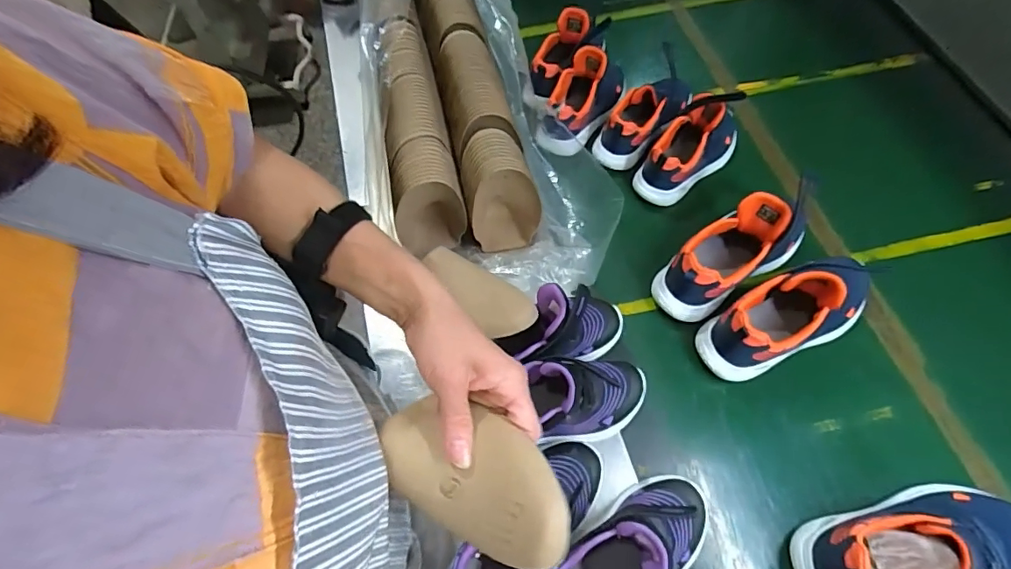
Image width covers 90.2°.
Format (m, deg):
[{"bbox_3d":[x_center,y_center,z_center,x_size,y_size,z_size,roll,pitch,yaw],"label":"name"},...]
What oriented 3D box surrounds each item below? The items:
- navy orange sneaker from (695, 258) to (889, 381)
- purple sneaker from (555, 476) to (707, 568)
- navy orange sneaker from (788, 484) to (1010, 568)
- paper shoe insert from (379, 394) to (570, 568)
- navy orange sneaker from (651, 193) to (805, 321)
[{"bbox_3d":[0.340,0.035,0.602,0.208,0.115,0.077,-22,64,-10],"label":"navy orange sneaker"},{"bbox_3d":[0.109,0.247,0.459,0.202,0.099,0.082,-28,66,-13],"label":"purple sneaker"},{"bbox_3d":[0.407,0.250,0.485,0.224,0.095,0.081,-15,63,-7],"label":"navy orange sneaker"},{"bbox_3d":[-0.022,0.125,0.337,0.140,0.041,0.074,28,67,14],"label":"paper shoe insert"},{"bbox_3d":[0.293,-0.046,0.641,0.215,0.119,0.079,-30,66,-14],"label":"navy orange sneaker"}]

